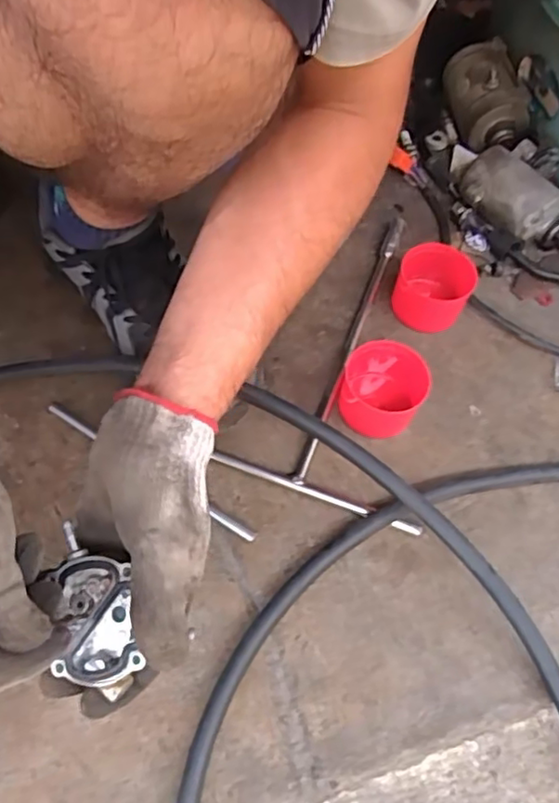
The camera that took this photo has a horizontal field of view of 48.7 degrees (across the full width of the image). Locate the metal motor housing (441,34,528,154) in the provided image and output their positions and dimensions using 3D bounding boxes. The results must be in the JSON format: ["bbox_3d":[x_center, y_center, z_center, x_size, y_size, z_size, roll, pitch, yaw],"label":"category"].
[{"bbox_3d":[0.218,-0.319,0.662,0.065,0.072,0.127,-6,61,-7],"label":"metal motor housing"}]

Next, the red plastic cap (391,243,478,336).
[{"bbox_3d":[0.138,-0.103,0.560,0.063,0.042,0.070,31,63,13],"label":"red plastic cap"}]

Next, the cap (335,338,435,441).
[{"bbox_3d":[0.081,-0.011,0.500,0.067,0.048,0.058,39,65,17],"label":"cap"}]

